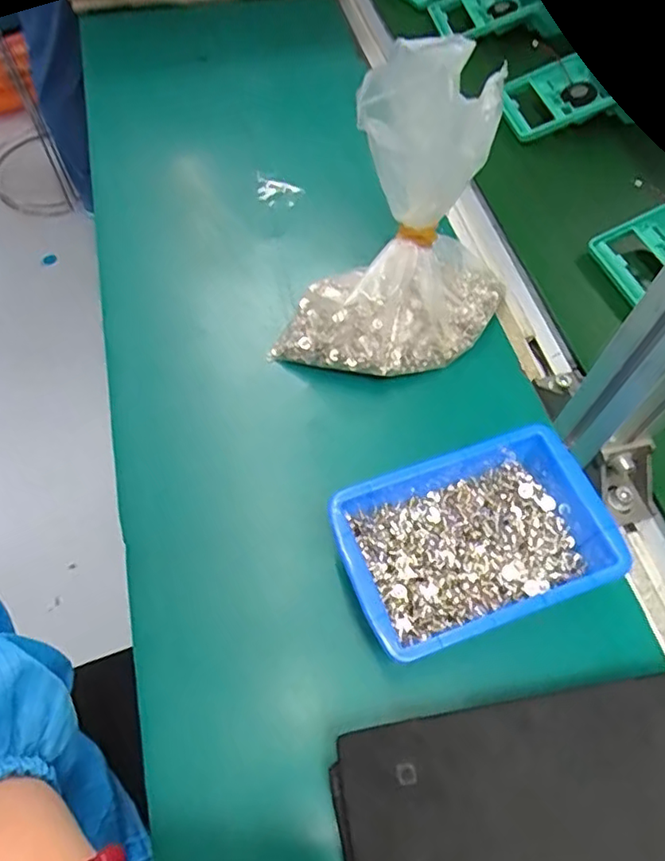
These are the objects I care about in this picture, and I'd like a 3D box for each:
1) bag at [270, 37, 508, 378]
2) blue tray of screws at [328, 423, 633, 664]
[{"bbox_3d":[0.047,-0.127,0.386,0.144,0.196,0.124,16,62,9],"label":"bag"},{"bbox_3d":[0.083,0.069,0.352,0.153,0.059,0.101,-19,62,-10],"label":"blue tray of screws"}]

